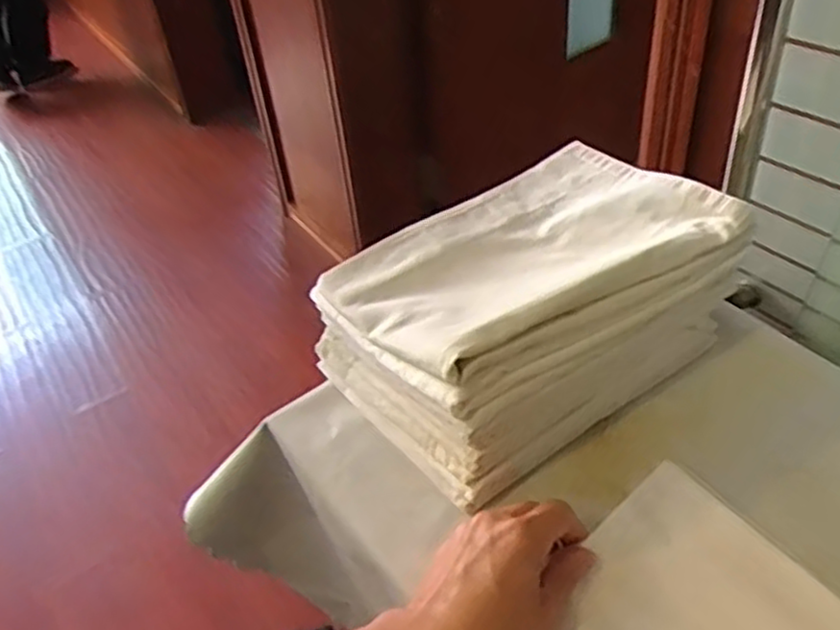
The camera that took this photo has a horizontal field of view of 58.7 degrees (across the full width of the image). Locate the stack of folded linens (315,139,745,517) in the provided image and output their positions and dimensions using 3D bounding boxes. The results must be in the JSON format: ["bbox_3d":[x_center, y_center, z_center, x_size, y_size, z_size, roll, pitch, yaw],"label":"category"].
[{"bbox_3d":[0.078,-0.014,0.602,0.280,0.139,0.205,-27,45,-22],"label":"stack of folded linens"}]

